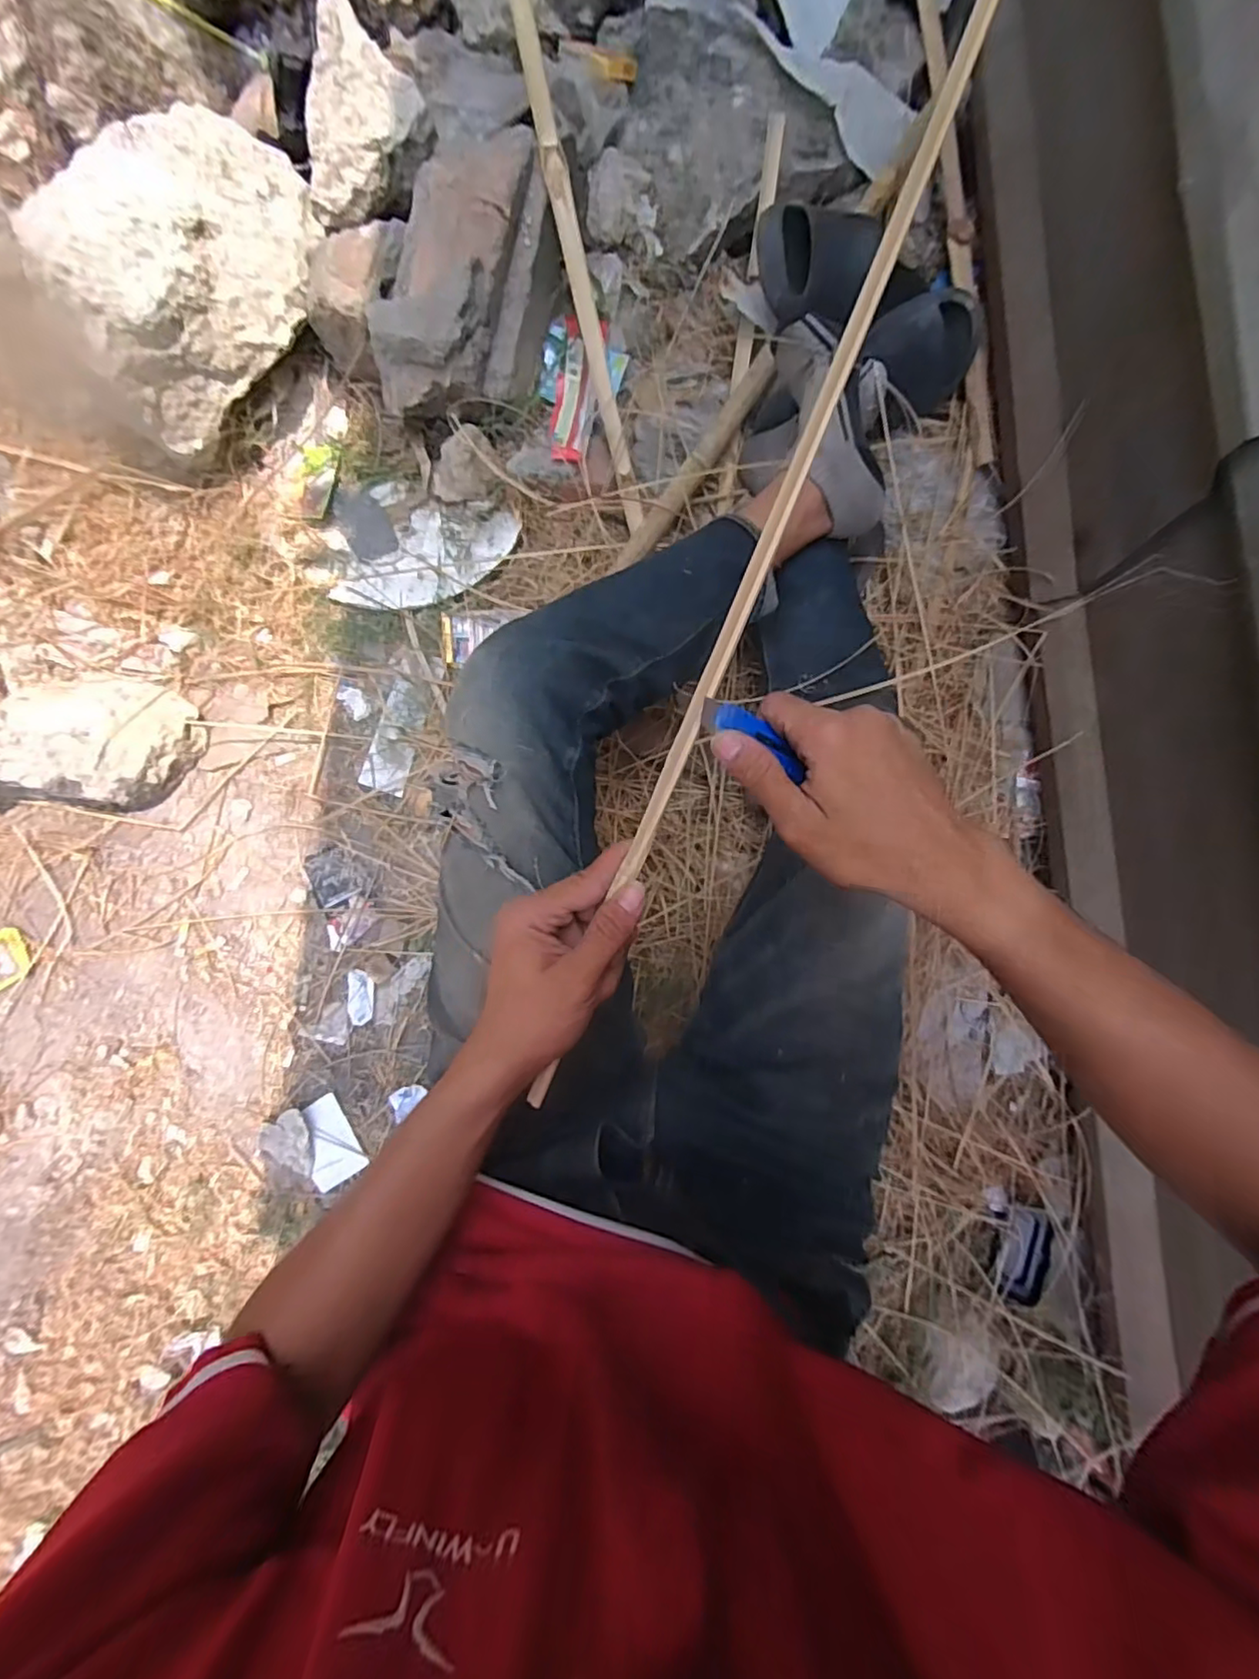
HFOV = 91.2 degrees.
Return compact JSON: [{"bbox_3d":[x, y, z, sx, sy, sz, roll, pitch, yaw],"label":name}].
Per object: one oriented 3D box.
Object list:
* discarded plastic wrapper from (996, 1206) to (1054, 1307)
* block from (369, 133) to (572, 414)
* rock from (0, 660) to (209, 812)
[{"bbox_3d":[0.467,0.495,0.734,0.046,0.027,0.104,14,85,1],"label":"discarded plastic wrapper"},{"bbox_3d":[-0.187,-0.657,0.739,0.163,0.121,0.305,19,85,1],"label":"block"},{"bbox_3d":[-0.719,-0.130,0.785,0.281,0.132,0.182,9,85,1],"label":"rock"}]

